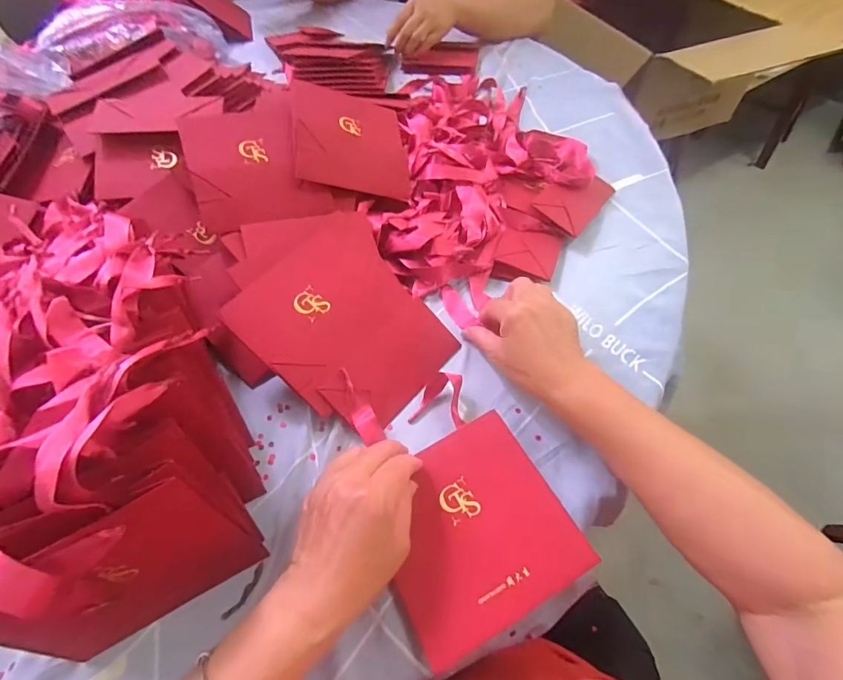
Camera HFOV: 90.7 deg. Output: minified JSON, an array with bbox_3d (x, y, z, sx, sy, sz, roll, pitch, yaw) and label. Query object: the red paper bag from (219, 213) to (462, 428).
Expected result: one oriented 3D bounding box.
[{"bbox_3d":[-0.072,-0.016,0.402,0.186,0.015,0.154,43,65,7],"label":"red paper bag"}]

